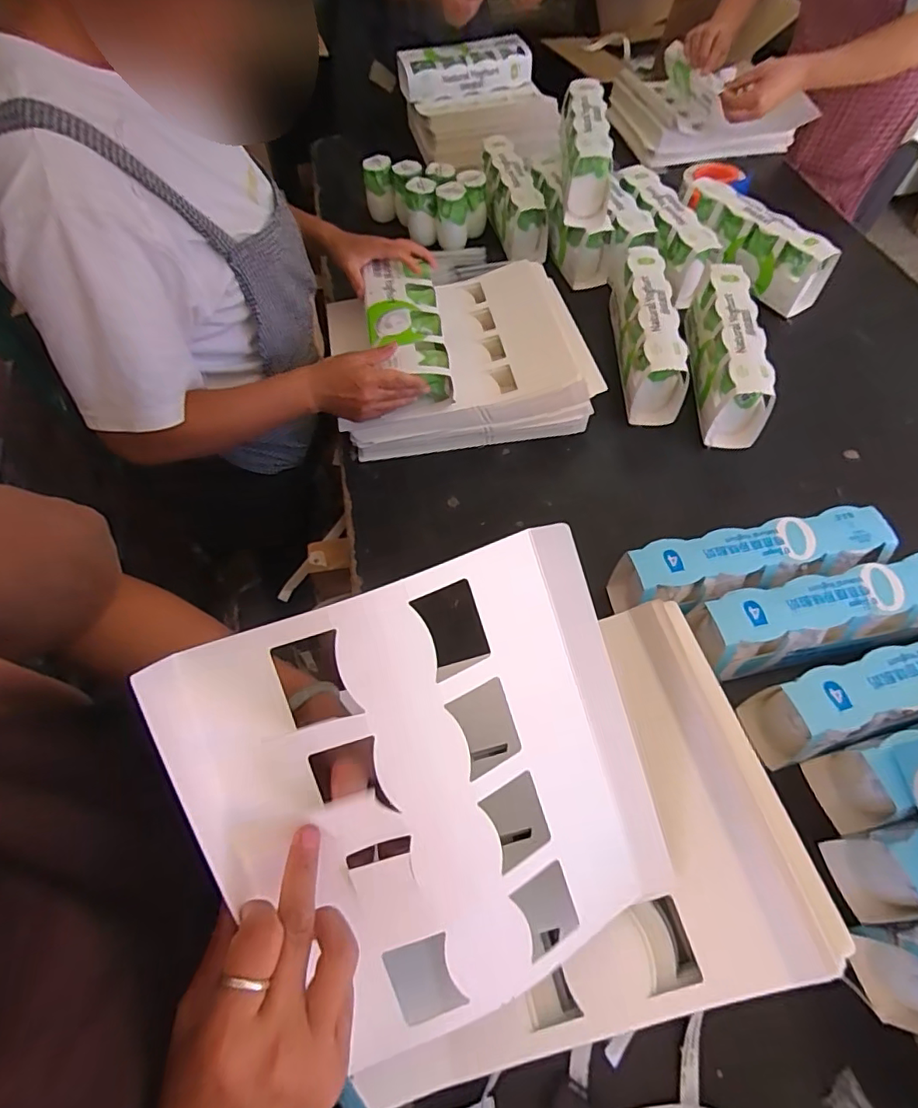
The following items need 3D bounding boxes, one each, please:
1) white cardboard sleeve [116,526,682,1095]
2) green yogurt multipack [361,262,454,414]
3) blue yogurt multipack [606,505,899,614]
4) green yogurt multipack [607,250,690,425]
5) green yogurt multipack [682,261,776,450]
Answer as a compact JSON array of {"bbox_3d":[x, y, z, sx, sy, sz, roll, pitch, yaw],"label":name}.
[{"bbox_3d":[-0.009,0.148,0.319,0.256,0.021,0.266,-20,96,-13],"label":"white cardboard sleeve"},{"bbox_3d":[-0.070,-0.292,0.717,0.094,0.075,0.211,-9,60,-3],"label":"green yogurt multipack"},{"bbox_3d":[0.312,0.017,0.579,0.274,0.096,0.075,-11,60,-4],"label":"blue yogurt multipack"},{"bbox_3d":[0.277,-0.334,0.777,0.075,0.100,0.289,2,60,3],"label":"green yogurt multipack"},{"bbox_3d":[0.380,-0.289,0.753,0.076,0.102,0.276,7,60,6],"label":"green yogurt multipack"}]

